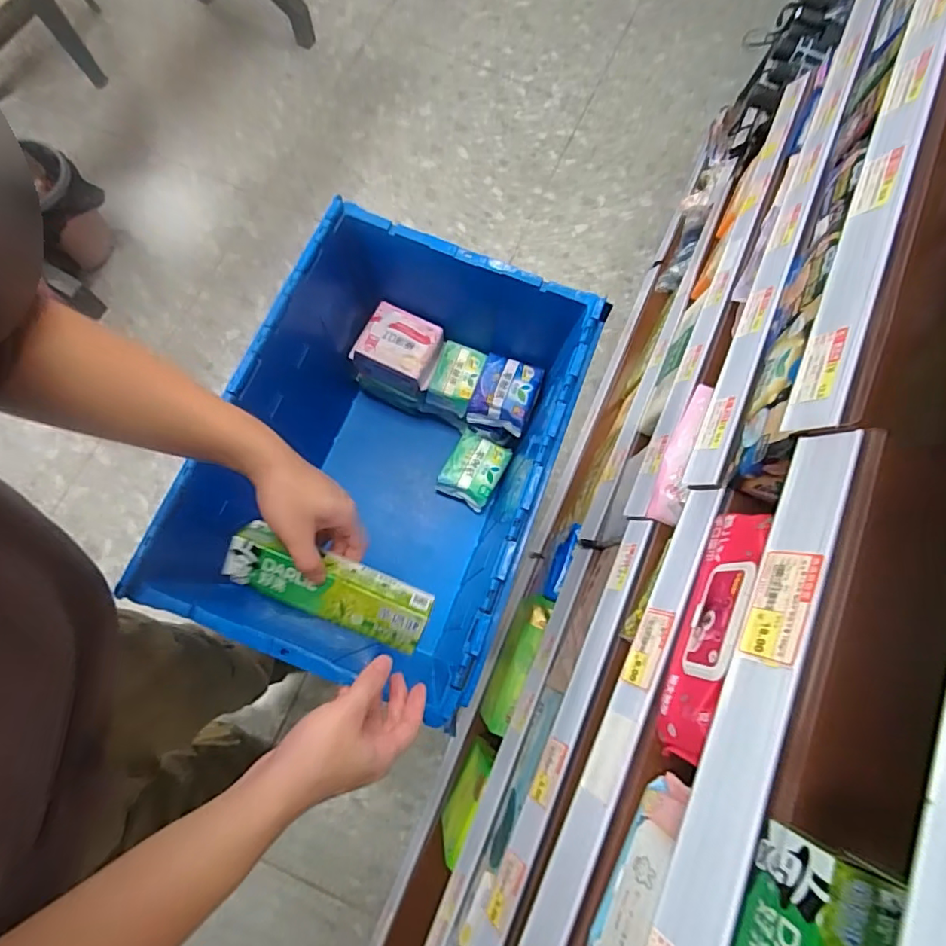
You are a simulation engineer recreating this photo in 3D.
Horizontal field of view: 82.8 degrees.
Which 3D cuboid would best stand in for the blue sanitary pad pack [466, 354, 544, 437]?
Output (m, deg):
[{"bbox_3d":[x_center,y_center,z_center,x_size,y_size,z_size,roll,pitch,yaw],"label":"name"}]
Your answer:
[{"bbox_3d":[0.054,-0.131,0.912,0.101,0.042,0.112,19,76,2],"label":"blue sanitary pad pack"}]

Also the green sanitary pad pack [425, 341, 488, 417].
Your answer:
[{"bbox_3d":[-0.031,-0.164,0.954,0.083,0.073,0.102,20,76,2],"label":"green sanitary pad pack"}]

